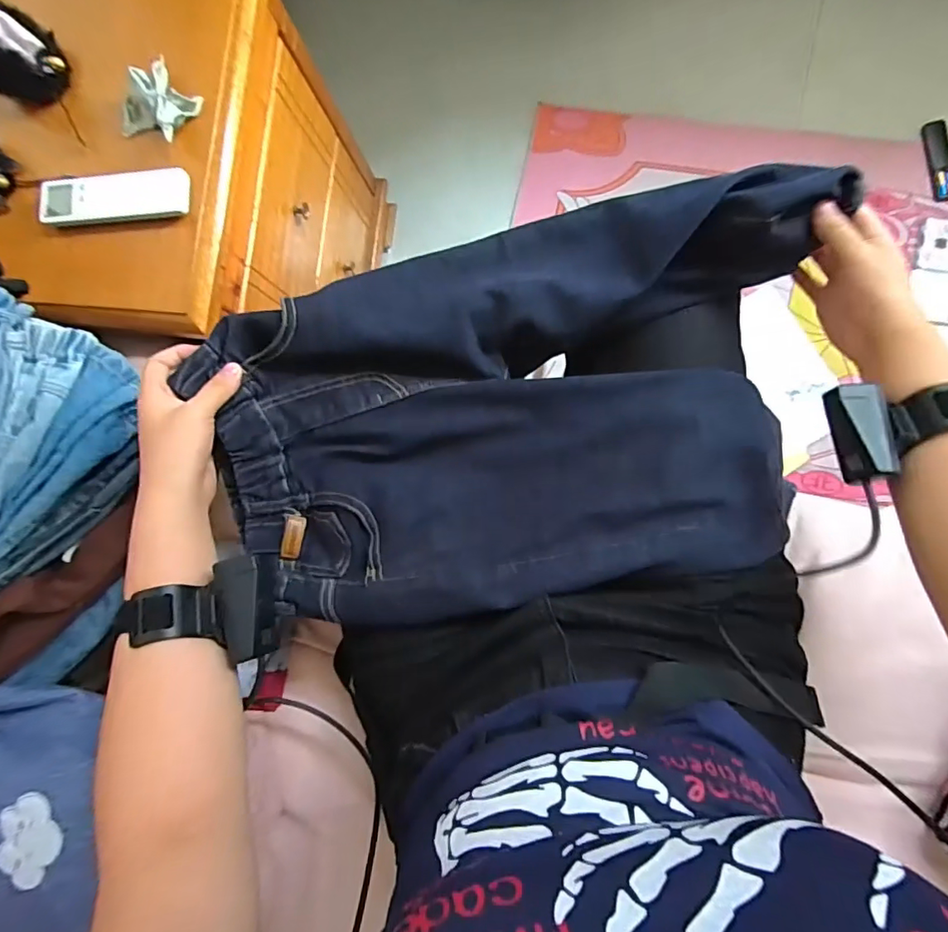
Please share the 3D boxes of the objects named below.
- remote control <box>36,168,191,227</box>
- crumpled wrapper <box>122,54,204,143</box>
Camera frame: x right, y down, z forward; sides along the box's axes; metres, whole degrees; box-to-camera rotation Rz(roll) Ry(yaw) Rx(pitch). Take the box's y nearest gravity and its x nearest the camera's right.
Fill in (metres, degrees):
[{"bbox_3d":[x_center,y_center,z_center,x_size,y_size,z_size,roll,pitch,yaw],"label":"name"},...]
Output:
[{"bbox_3d":[-0.390,-0.293,0.574,0.169,0.012,0.052,-1,85,7],"label":"remote control"},{"bbox_3d":[-0.346,-0.395,0.574,0.079,0.035,0.086,28,89,9],"label":"crumpled wrapper"}]

